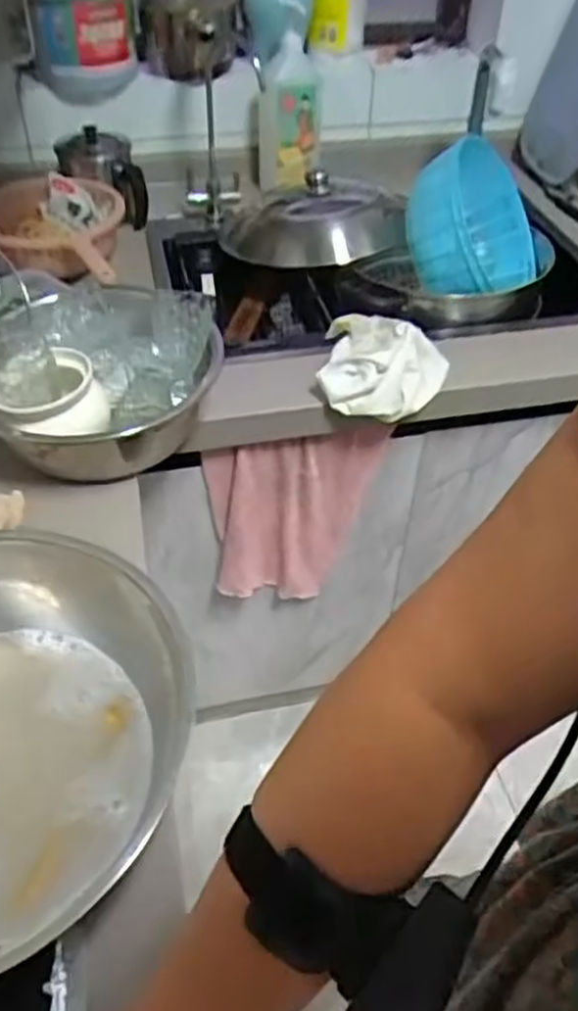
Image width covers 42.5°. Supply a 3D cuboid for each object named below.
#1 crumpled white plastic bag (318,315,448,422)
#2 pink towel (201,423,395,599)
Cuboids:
[{"bbox_3d":[0.114,-0.171,0.904,0.148,0.067,0.145,10,46,9],"label":"crumpled white plastic bag"},{"bbox_3d":[0.008,0.025,1.036,0.230,0.307,0.056,-3,45,-4],"label":"pink towel"}]

